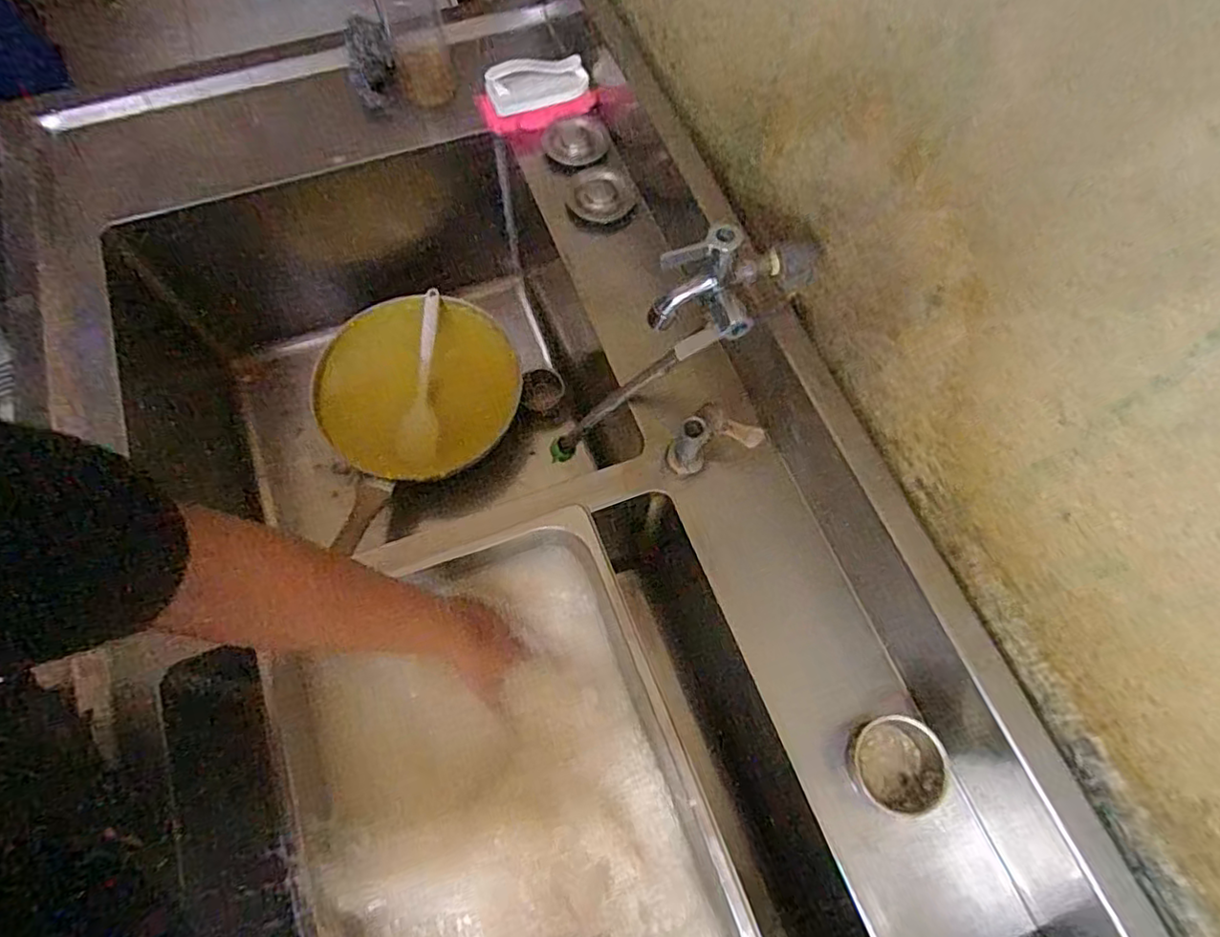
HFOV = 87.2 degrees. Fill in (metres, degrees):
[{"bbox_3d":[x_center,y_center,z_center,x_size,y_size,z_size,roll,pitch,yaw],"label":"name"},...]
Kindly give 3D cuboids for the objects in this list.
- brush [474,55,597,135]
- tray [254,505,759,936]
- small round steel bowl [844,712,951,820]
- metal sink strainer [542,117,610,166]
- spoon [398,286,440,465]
[{"bbox_3d":[-0.095,-0.475,0.810,0.147,0.055,0.062,-18,69,-8],"label":"brush"},{"bbox_3d":[-0.077,0.328,0.562,0.327,0.088,0.512,-20,69,-9],"label":"tray"},{"bbox_3d":[0.243,0.249,0.533,0.079,0.043,0.070,34,71,12],"label":"small round steel bowl"},{"bbox_3d":[-0.043,-0.418,0.820,0.074,0.023,0.077,0,68,-1],"label":"metal sink strainer"},{"bbox_3d":[-0.285,-0.138,0.969,0.061,0.031,0.265,2,86,0],"label":"spoon"}]

